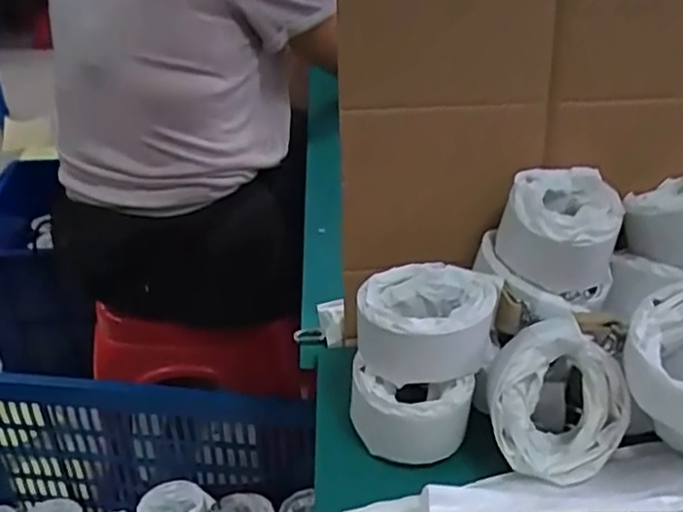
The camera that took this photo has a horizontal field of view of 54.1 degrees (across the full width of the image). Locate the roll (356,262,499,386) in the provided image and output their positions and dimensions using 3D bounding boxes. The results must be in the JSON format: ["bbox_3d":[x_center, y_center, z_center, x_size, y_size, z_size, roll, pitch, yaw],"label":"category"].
[{"bbox_3d":[0.062,0.045,0.481,0.092,0.053,0.086,0,35,0],"label":"roll"}]

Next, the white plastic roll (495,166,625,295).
[{"bbox_3d":[0.158,-0.020,0.489,0.077,0.065,0.095,12,37,16],"label":"white plastic roll"}]

